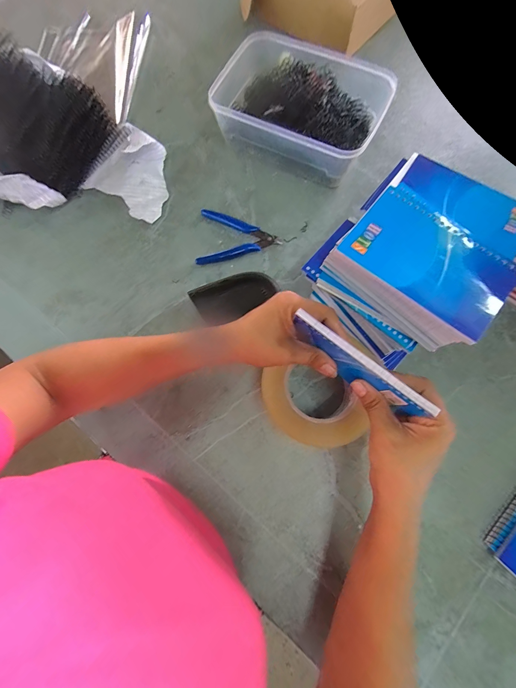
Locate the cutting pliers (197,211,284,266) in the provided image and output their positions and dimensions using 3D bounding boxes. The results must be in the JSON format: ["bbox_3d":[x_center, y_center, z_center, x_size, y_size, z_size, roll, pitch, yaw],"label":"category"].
[{"bbox_3d":[-0.034,-0.164,0.416,0.120,0.008,0.086,-13,75,-2],"label":"cutting pliers"}]

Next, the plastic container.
[{"bbox_3d":[0.066,-0.348,0.430,0.242,0.073,0.201,25,77,8],"label":"plastic container"}]

